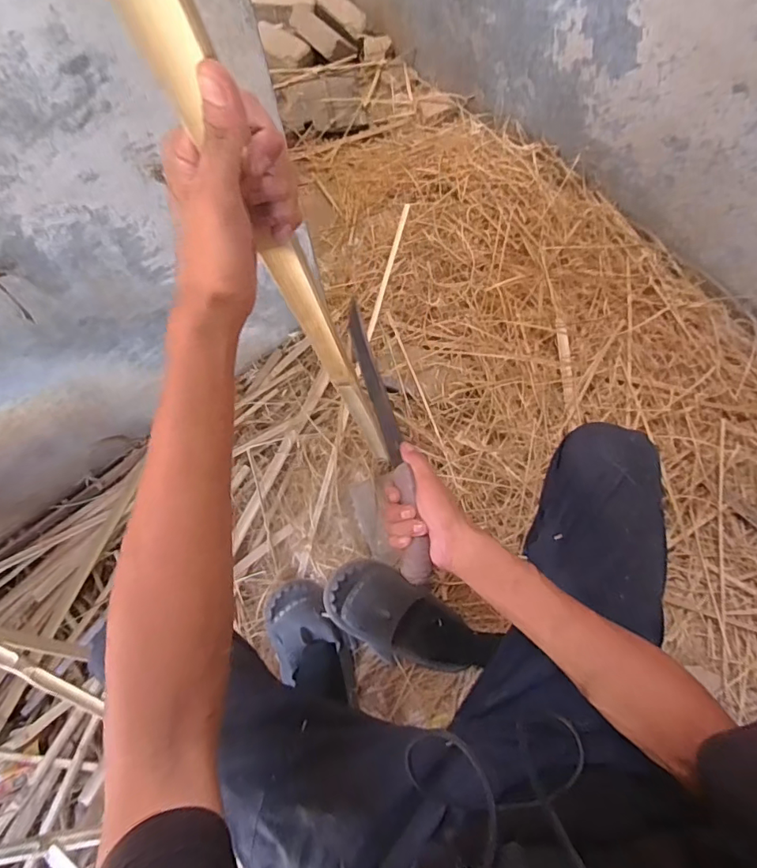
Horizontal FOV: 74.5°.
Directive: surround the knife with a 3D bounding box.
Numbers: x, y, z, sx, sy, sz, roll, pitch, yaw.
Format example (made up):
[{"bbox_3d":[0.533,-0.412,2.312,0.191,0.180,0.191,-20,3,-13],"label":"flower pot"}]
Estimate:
[{"bbox_3d":[0.008,-0.007,0.621,0.034,0.043,0.379,-13,62,-2],"label":"knife"}]

